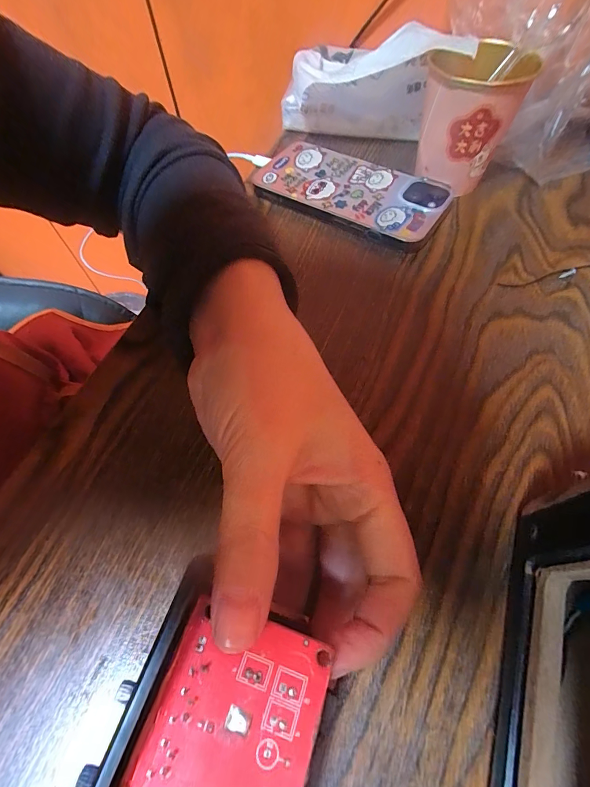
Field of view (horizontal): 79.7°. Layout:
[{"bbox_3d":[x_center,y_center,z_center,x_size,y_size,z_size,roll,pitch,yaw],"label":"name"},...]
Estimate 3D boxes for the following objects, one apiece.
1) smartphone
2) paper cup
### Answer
[{"bbox_3d":[0.040,-0.157,0.275,0.147,0.014,0.071,28,66,16],"label":"smartphone"},{"bbox_3d":[0.122,-0.196,0.253,0.061,0.068,0.065,-1,61,2],"label":"paper cup"}]

